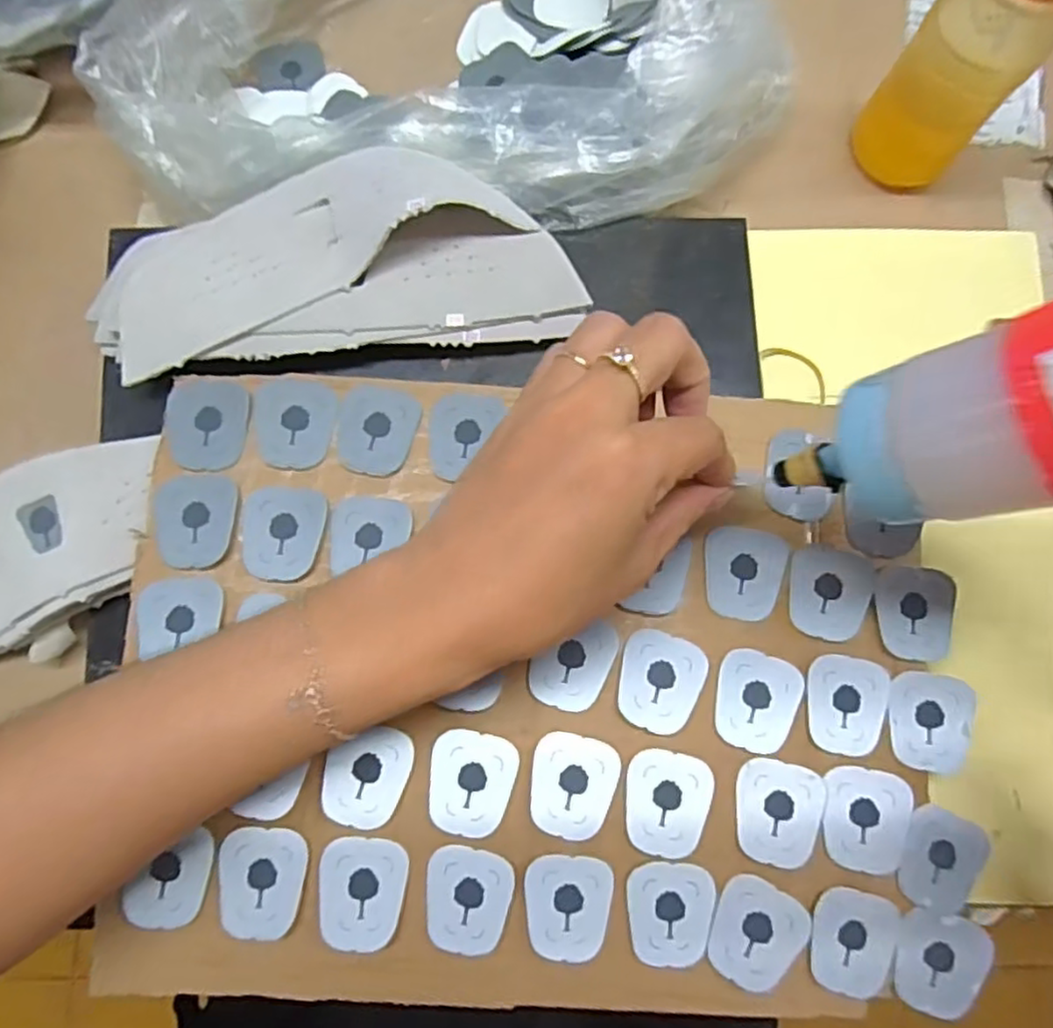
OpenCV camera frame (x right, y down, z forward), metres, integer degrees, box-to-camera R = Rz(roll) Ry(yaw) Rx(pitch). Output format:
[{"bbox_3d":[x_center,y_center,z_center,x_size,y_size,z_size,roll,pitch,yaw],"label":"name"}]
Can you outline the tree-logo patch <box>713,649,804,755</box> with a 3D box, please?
[{"bbox_3d":[0.094,0.076,0.275,0.032,0.004,0.038,19,82,2],"label":"tree-logo patch"}]

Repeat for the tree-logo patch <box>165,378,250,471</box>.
[{"bbox_3d":[-0.136,-0.039,0.286,0.035,0.004,0.040,2,82,0],"label":"tree-logo patch"}]

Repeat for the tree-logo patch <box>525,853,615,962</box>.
[{"bbox_3d":[0.016,0.153,0.263,0.033,0.004,0.037,7,82,1],"label":"tree-logo patch"}]

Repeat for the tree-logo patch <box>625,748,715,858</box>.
[{"bbox_3d":[0.056,0.115,0.268,0.033,0.004,0.038,10,82,1],"label":"tree-logo patch"}]

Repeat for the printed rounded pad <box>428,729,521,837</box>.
[{"bbox_3d":[-0.022,0.107,0.267,0.033,0.004,0.038,8,82,1],"label":"printed rounded pad"}]

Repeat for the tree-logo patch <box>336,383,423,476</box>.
[{"bbox_3d":[-0.064,-0.036,0.290,0.032,0.004,0.038,16,79,-2],"label":"tree-logo patch"}]

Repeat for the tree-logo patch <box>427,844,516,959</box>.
[{"bbox_3d":[-0.023,0.150,0.261,0.033,0.004,0.037,8,82,1],"label":"tree-logo patch"}]

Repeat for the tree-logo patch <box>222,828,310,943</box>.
[{"bbox_3d":[-0.102,0.142,0.260,0.032,0.004,0.039,6,82,0],"label":"tree-logo patch"}]

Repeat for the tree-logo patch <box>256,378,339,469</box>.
[{"bbox_3d":[-0.098,-0.039,0.287,0.032,0.004,0.038,6,82,0],"label":"tree-logo patch"}]

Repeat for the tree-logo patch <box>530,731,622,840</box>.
[{"bbox_3d":[0.019,0.108,0.268,0.033,0.004,0.038,7,82,1],"label":"tree-logo patch"}]

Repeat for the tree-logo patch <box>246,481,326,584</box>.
[{"bbox_3d":[-0.101,0.007,0.279,0.032,0.004,0.038,7,82,1],"label":"tree-logo patch"}]

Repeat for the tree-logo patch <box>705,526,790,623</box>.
[{"bbox_3d":[0.092,0.025,0.284,0.034,0.004,0.037,9,82,1],"label":"tree-logo patch"}]

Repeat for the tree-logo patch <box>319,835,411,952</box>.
[{"bbox_3d":[-0.064,0.146,0.260,0.033,0.006,0.037,5,82,0],"label":"tree-logo patch"}]

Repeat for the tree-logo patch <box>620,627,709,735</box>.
[{"bbox_3d":[0.054,0.068,0.275,0.033,0.005,0.038,20,82,2],"label":"tree-logo patch"}]

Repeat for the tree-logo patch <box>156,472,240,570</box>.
[{"bbox_3d":[-0.137,0.002,0.279,0.032,0.004,0.039,5,82,0],"label":"tree-logo patch"}]

